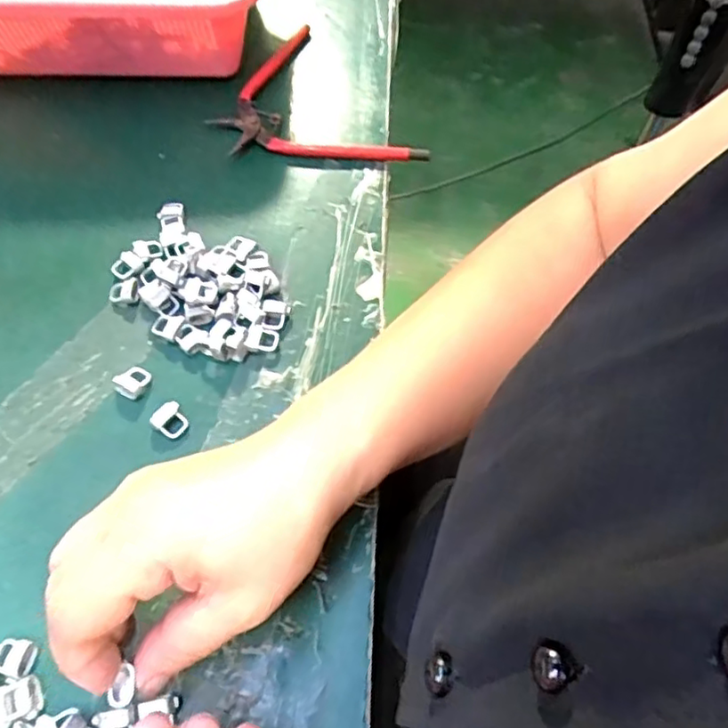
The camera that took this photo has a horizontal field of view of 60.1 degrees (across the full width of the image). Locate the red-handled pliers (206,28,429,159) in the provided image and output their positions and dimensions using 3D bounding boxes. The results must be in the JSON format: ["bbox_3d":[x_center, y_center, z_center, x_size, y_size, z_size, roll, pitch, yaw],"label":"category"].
[{"bbox_3d":[-0.042,-0.170,0.432,0.105,0.016,0.142,-31,65,-18],"label":"red-handled pliers"}]

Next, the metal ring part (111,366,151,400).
[{"bbox_3d":[-0.122,0.009,0.333,0.016,0.008,0.018,30,63,15],"label":"metal ring part"}]

